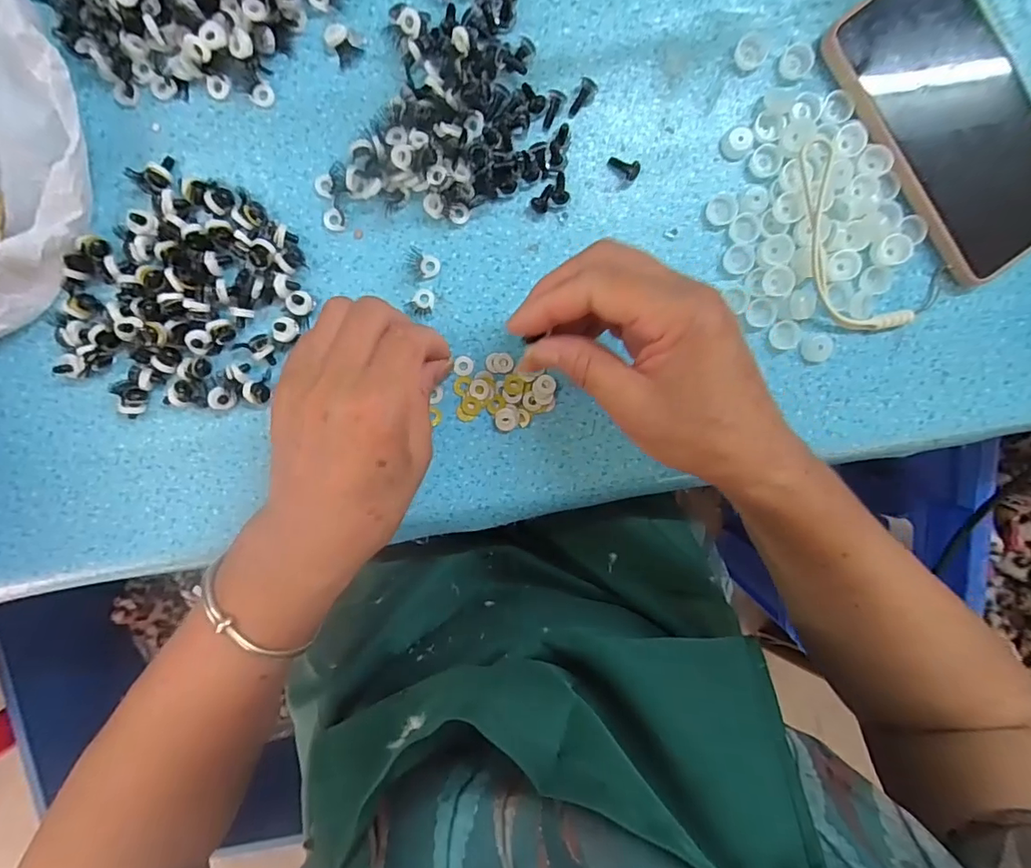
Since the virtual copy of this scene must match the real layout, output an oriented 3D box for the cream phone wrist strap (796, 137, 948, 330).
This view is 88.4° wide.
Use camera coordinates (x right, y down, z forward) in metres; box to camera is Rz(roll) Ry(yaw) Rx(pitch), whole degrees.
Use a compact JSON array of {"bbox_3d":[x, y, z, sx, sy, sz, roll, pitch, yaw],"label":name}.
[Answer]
[{"bbox_3d":[0.187,-0.103,0.293,0.117,0.014,0.060,43,93,-6],"label":"cream phone wrist strap"}]

